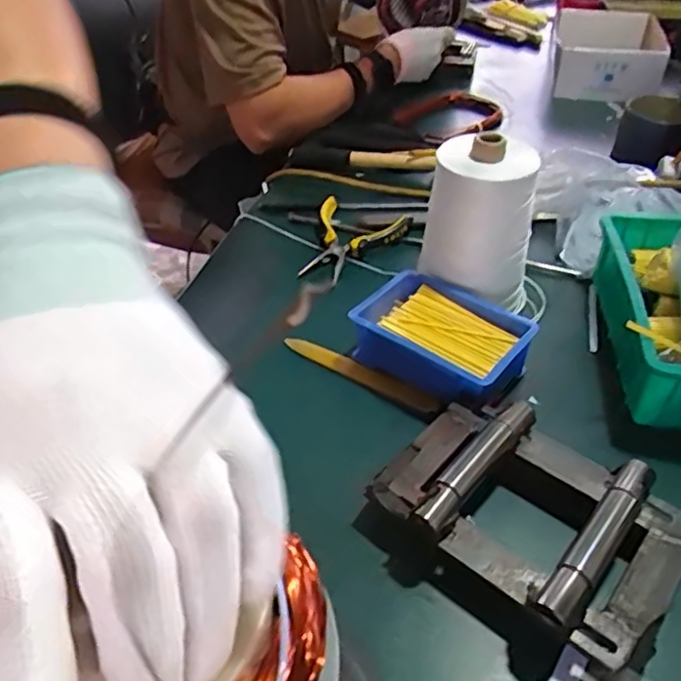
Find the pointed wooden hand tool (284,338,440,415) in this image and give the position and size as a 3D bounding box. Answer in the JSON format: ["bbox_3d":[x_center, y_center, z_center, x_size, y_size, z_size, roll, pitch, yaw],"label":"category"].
[{"bbox_3d":[0.016,0.029,0.587,0.158,0.007,0.020,23,47,27],"label":"pointed wooden hand tool"}]

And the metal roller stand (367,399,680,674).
[{"bbox_3d":[0.131,0.119,0.444,0.190,0.050,0.135,31,52,33],"label":"metal roller stand"}]

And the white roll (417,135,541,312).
[{"bbox_3d":[0.129,-0.103,0.605,0.090,0.162,0.087,-2,41,1],"label":"white roll"}]

